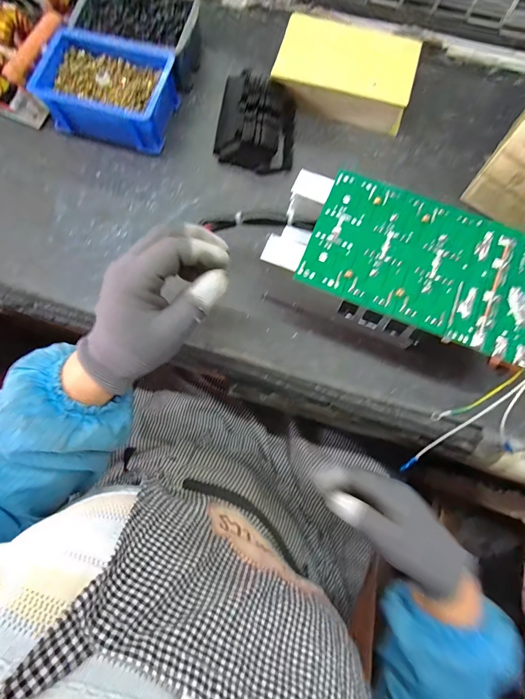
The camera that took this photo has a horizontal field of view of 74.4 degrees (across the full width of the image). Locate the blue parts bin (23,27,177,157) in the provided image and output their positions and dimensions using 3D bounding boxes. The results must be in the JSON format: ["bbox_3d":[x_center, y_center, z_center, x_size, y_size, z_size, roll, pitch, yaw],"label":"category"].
[{"bbox_3d":[-0.183,-0.318,0.418,0.146,0.049,0.116,15,79,3],"label":"blue parts bin"}]

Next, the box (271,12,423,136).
[{"bbox_3d":[0.105,-0.353,0.440,0.165,0.037,0.103,16,79,4],"label":"box"}]

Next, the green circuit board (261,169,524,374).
[{"bbox_3d":[0.140,-0.077,0.320,0.258,0.037,0.130,20,80,4],"label":"green circuit board"}]

